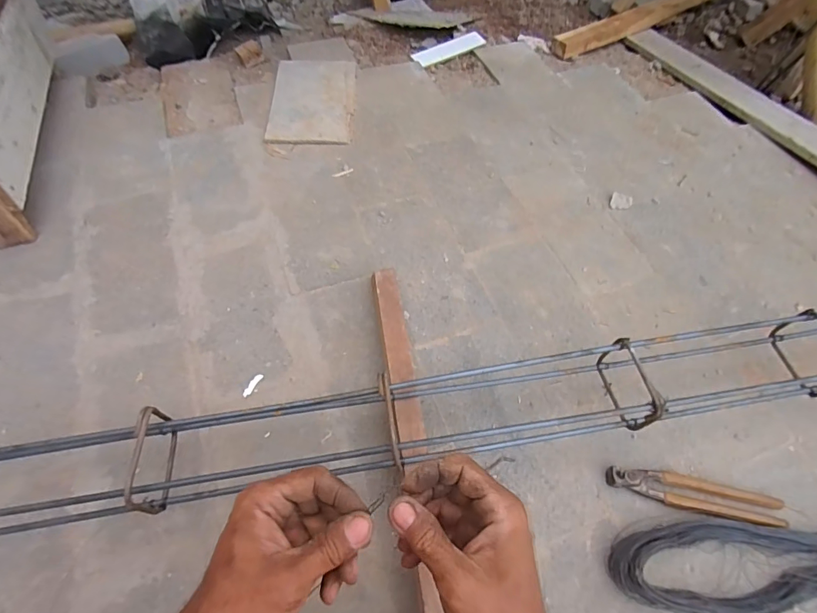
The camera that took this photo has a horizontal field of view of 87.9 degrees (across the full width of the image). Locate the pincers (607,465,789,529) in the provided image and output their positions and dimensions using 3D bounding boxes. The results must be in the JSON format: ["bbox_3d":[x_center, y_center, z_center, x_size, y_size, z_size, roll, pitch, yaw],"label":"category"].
[{"bbox_3d":[0.363,0.238,0.544,0.208,0.025,0.043,13,60,5],"label":"pincers"}]

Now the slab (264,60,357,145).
[{"bbox_3d":[-0.211,-0.464,0.946,0.179,0.013,0.298,0,59,-3],"label":"slab"}]

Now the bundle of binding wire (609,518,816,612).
[{"bbox_3d":[0.458,0.307,0.494,0.438,0.051,0.105,2,59,-2],"label":"bundle of binding wire"}]

